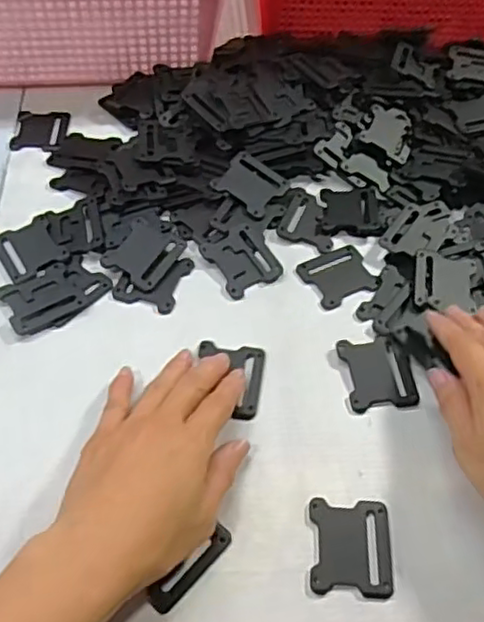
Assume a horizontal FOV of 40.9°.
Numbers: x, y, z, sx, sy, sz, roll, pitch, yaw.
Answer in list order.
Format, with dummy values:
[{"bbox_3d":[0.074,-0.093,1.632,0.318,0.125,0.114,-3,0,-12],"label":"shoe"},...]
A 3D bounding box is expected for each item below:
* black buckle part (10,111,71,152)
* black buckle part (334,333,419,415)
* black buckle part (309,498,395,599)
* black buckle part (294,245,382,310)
[{"bbox_3d":[-0.170,-0.153,0.547,0.044,0.004,0.052,0,53,-3],"label":"black buckle part"},{"bbox_3d":[0.088,0.040,0.416,0.043,0.008,0.048,-5,53,-7],"label":"black buckle part"},{"bbox_3d":[0.060,0.128,0.354,0.044,0.004,0.050,4,53,0],"label":"black buckle part"},{"bbox_3d":[0.070,-0.026,0.466,0.049,0.004,0.045,-22,57,-19],"label":"black buckle part"}]

